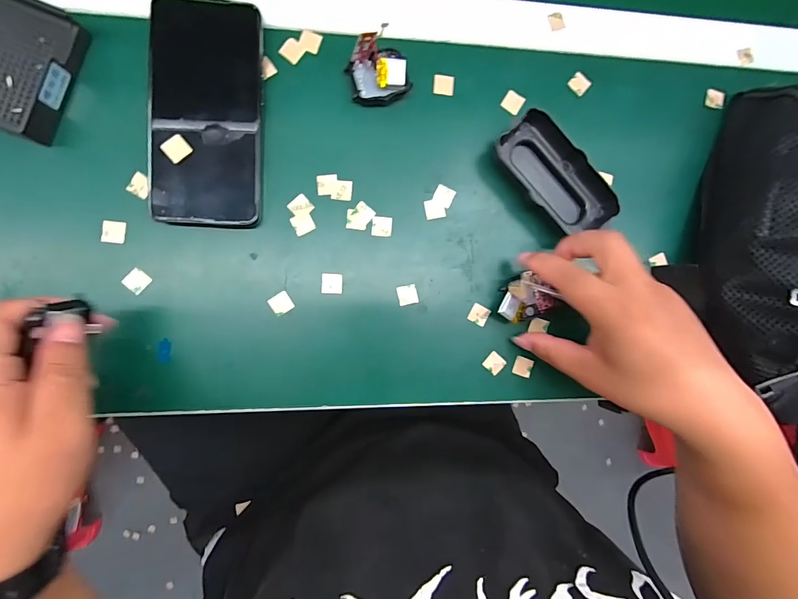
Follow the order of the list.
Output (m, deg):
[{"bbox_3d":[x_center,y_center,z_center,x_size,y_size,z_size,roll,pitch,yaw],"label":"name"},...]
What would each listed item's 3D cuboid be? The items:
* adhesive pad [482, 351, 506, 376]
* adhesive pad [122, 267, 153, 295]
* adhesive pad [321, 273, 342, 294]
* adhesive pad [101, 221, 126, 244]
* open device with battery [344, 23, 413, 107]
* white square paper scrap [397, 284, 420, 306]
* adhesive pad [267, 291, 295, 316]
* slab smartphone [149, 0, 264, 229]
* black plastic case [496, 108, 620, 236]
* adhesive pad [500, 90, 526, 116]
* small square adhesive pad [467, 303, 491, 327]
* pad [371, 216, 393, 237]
[{"bbox_3d":[0.080,0.054,0.321,0.016,0.004,0.016,45,85,-5],"label":"adhesive pad"},{"bbox_3d":[-0.197,-0.014,0.287,0.015,0.004,0.016,43,85,-5],"label":"adhesive pad"},{"bbox_3d":[-0.053,-0.013,0.304,0.016,0.004,0.016,0,90,-7],"label":"adhesive pad"},{"bbox_3d":[-0.214,-0.051,0.287,0.015,0.004,0.017,3,81,-18],"label":"adhesive pad"},{"bbox_3d":[-0.014,-0.175,0.291,0.045,0.035,0.037,-18,92,-7],"label":"open device with battery"},{"bbox_3d":[0.007,-0.004,0.311,0.016,0.004,0.016,-10,91,-7],"label":"white square paper scrap"},{"bbox_3d":[-0.092,0.003,0.299,0.016,0.004,0.016,-33,94,-6],"label":"adhesive pad"},{"bbox_3d":[-0.142,-0.137,0.286,0.076,0.015,0.163,1,92,-5],"label":"slab smartphone"},{"bbox_3d":[0.131,-0.102,0.315,0.045,0.028,0.106,-45,95,-5],"label":"black plastic case"},{"bbox_3d":[0.096,-0.166,0.320,0.016,0.004,0.016,34,86,-6],"label":"adhesive pad"},{"bbox_3d":[0.068,0.013,0.319,0.017,0.004,0.016,28,86,-6],"label":"small square adhesive pad"},{"bbox_3d":[-0.014,-0.059,0.308,0.016,0.004,0.016,4,89,-7],"label":"pad"}]

